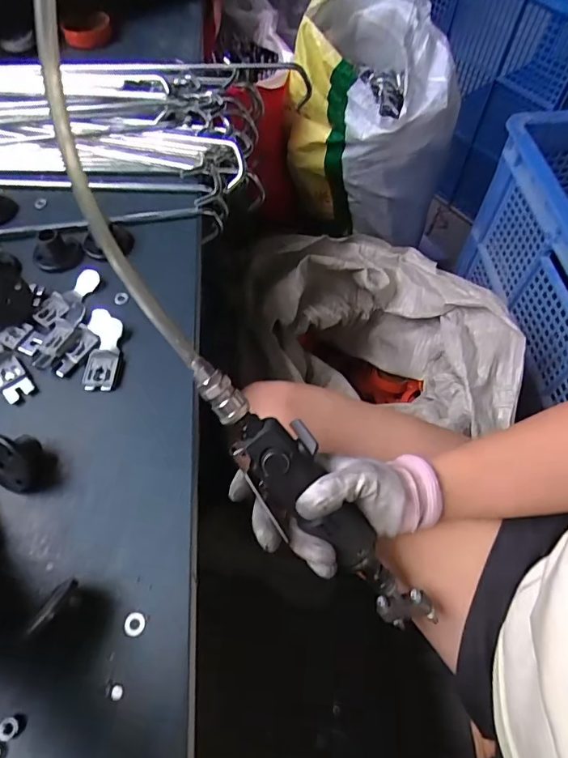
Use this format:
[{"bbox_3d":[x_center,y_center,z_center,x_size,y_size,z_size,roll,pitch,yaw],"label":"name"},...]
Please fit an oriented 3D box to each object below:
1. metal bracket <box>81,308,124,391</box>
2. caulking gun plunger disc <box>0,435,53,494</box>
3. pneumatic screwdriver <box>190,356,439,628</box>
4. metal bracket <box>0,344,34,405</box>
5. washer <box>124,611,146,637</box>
[{"bbox_3d":[-0.147,-0.026,0.386,0.029,0.008,0.075,-6,60,-3],"label":"metal bracket"},{"bbox_3d":[-0.182,0.056,0.329,0.042,0.043,0.026,21,29,10],"label":"caulking gun plunger disc"},{"bbox_3d":[0.027,0.091,0.355,0.052,0.034,0.268,-45,106,-19],"label":"pneumatic screwdriver"},{"bbox_3d":[-0.223,-0.009,0.377,0.023,0.007,0.065,-38,66,-20],"label":"metal bracket"},{"bbox_3d":[-0.091,0.149,0.289,0.012,0.004,0.013,5,60,4],"label":"washer"}]

